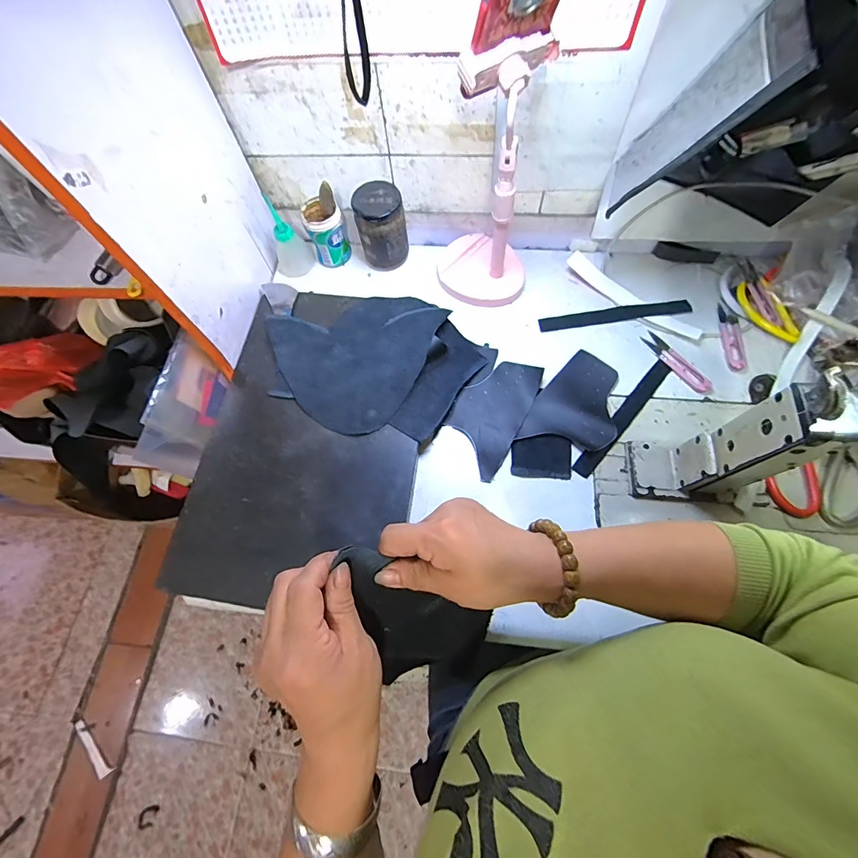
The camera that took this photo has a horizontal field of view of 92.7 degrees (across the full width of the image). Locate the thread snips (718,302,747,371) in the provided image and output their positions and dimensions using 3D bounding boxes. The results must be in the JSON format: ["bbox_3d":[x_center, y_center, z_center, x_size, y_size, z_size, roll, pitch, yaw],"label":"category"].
[{"bbox_3d":[0.392,-0.120,0.530,0.023,0.011,0.096,9,68,8],"label":"thread snips"}]

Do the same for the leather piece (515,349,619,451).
[{"bbox_3d":[0.188,-0.034,0.507,0.097,0.012,0.144,27,71,15],"label":"leather piece"}]

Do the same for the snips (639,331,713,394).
[{"bbox_3d":[0.319,-0.086,0.527,0.024,0.010,0.103,-35,69,-10],"label":"snips"}]

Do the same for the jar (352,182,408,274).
[{"bbox_3d":[-0.064,-0.278,0.568,0.069,0.098,0.064,0,68,0],"label":"jar"}]

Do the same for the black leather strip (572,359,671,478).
[{"bbox_3d":[0.239,-0.017,0.497,0.022,0.010,0.184,39,75,18],"label":"black leather strip"}]

